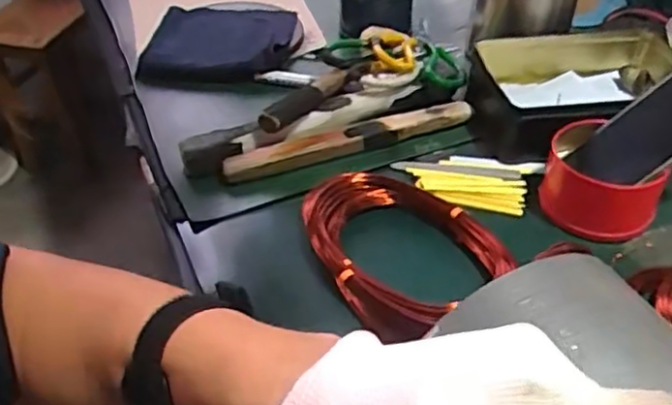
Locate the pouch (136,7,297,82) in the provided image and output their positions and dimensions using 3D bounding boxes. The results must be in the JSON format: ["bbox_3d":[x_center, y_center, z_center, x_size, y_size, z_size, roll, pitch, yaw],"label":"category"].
[{"bbox_3d":[-0.147,-0.216,0.876,0.185,0.033,0.191,1,42,5],"label":"pouch"}]

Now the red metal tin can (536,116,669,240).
[{"bbox_3d":[0.248,-0.022,0.623,0.103,0.057,0.096,-2,42,2],"label":"red metal tin can"}]

